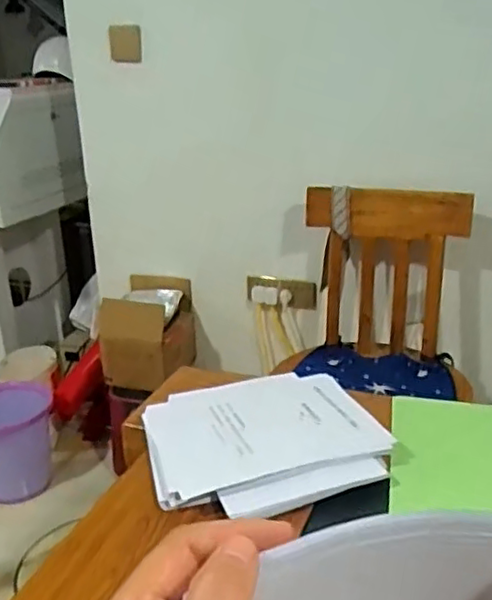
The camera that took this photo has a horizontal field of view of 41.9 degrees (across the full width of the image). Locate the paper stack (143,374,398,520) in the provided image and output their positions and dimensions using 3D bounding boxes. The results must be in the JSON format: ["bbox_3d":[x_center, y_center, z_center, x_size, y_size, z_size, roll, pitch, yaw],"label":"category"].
[{"bbox_3d":[0.026,0.186,0.886,0.312,0.021,0.292,-8,22,-16],"label":"paper stack"}]

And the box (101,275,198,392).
[{"bbox_3d":[-0.282,0.096,1.896,0.230,0.248,0.247,3,22,12],"label":"box"}]

